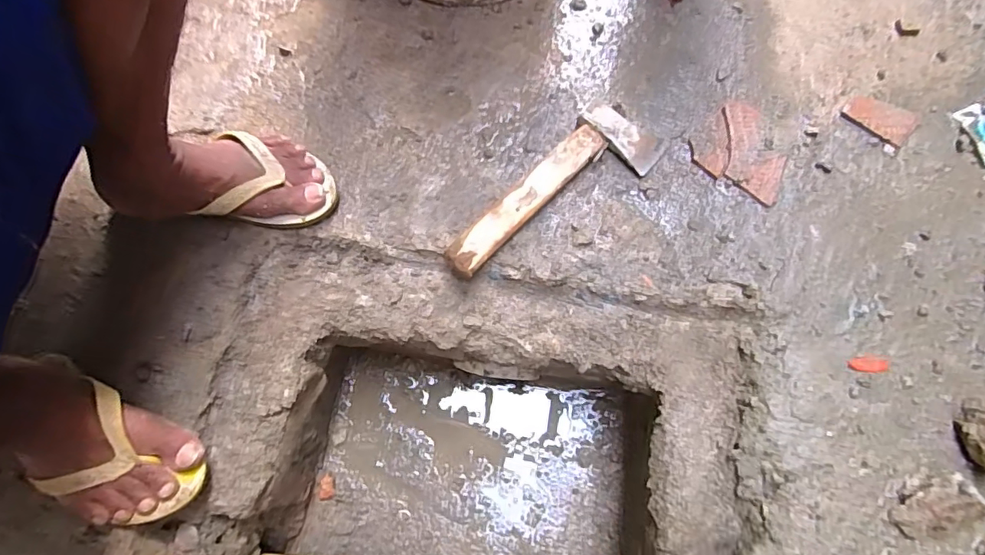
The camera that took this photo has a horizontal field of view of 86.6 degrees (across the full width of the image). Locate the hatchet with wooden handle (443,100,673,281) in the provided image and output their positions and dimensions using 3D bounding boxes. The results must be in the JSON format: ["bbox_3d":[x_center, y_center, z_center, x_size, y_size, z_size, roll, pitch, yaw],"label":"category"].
[{"bbox_3d":[0.072,-0.089,0.568,0.270,0.029,0.088,-44,76,-12],"label":"hatchet with wooden handle"}]

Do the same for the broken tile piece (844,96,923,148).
[{"bbox_3d":[0.451,-0.188,0.606,0.073,0.004,0.053,37,76,12],"label":"broken tile piece"}]

